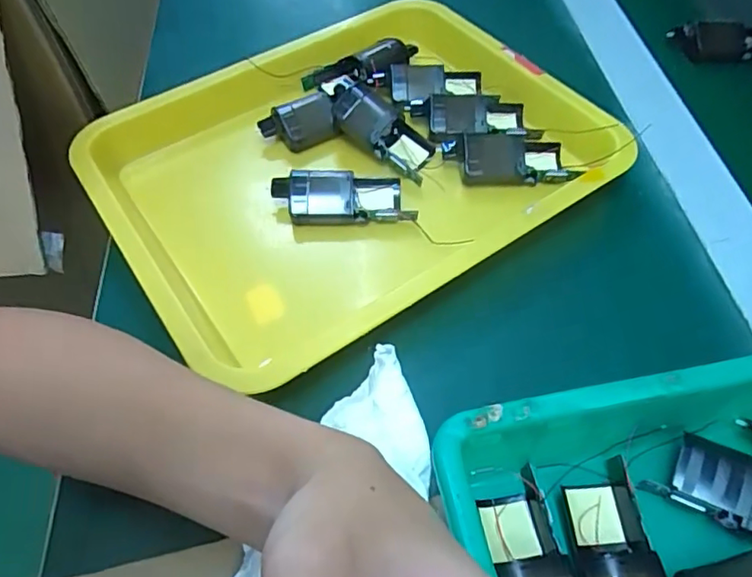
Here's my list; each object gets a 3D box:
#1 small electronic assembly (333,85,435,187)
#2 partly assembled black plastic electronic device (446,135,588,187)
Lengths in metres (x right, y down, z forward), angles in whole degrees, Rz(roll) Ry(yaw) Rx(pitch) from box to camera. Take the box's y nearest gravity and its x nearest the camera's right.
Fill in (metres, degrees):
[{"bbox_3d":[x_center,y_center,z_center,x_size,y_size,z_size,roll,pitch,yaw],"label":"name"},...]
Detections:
[{"bbox_3d":[0.003,-0.114,0.420,0.084,0.027,0.037,38,61,-5],"label":"small electronic assembly"},{"bbox_3d":[0.094,-0.096,0.410,0.089,0.019,0.039,2,56,3],"label":"partly assembled black plastic electronic device"}]

